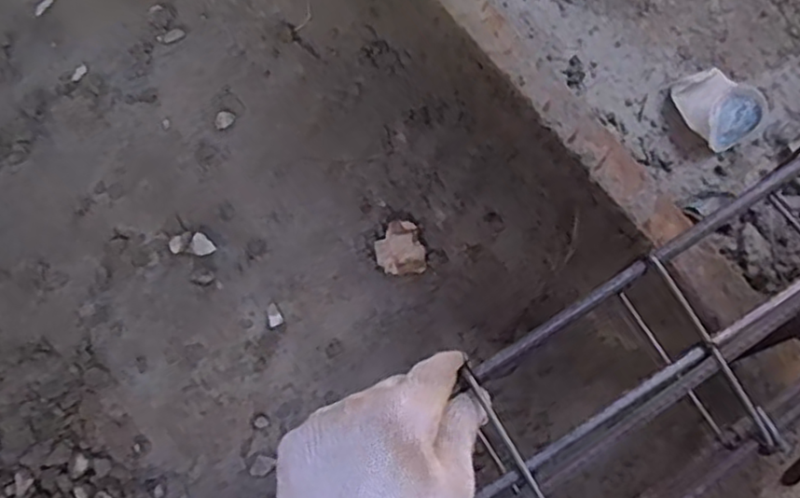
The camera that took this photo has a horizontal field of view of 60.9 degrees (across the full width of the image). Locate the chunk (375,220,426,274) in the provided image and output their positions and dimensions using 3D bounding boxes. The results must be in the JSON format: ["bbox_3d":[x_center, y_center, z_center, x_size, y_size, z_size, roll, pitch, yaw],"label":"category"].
[{"bbox_3d":[-0.001,0.003,0.796,0.053,0.031,0.061,-11,70,-6],"label":"chunk"}]

